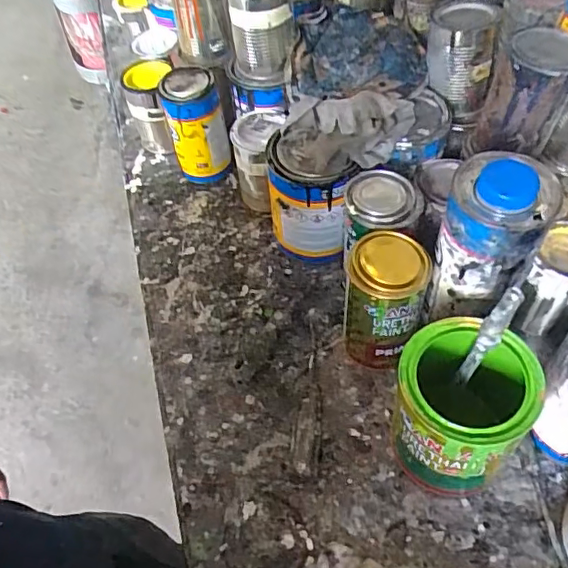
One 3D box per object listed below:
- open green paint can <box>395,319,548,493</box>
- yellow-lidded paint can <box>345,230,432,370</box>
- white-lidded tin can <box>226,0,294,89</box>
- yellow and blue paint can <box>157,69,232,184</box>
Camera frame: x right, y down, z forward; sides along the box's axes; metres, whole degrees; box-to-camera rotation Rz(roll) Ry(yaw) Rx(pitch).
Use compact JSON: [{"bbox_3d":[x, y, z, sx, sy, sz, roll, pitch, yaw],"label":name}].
[{"bbox_3d":[0.143,0.108,0.470,0.100,0.133,0.100,-2,55,3],"label":"open green paint can"},{"bbox_3d":[0.095,0.017,0.530,0.066,0.150,0.069,-2,55,3],"label":"yellow-lidded paint can"},{"bbox_3d":[-0.029,-0.295,0.632,0.078,0.109,0.088,0,55,4],"label":"white-lidded tin can"},{"bbox_3d":[-0.109,-0.194,0.702,0.068,0.132,0.068,-2,55,3],"label":"yellow and blue paint can"}]

